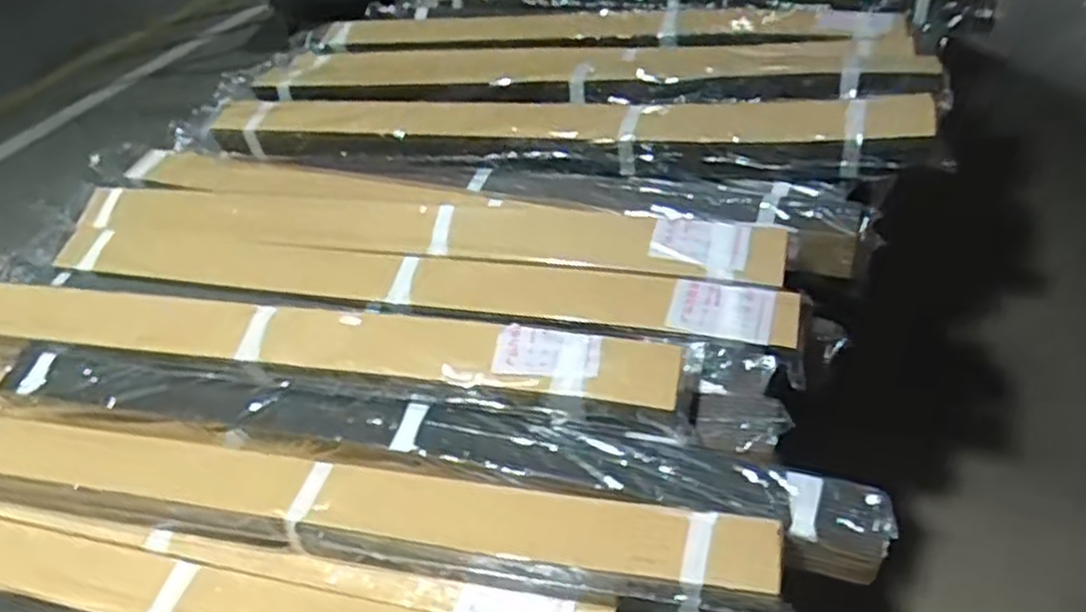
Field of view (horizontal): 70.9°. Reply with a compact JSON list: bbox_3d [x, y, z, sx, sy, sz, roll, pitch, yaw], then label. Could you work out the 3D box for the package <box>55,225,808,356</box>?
[{"bbox_3d":[-0.196,-0.037,0.929,0.966,0.045,0.078,6,41,15],"label":"package"}]

